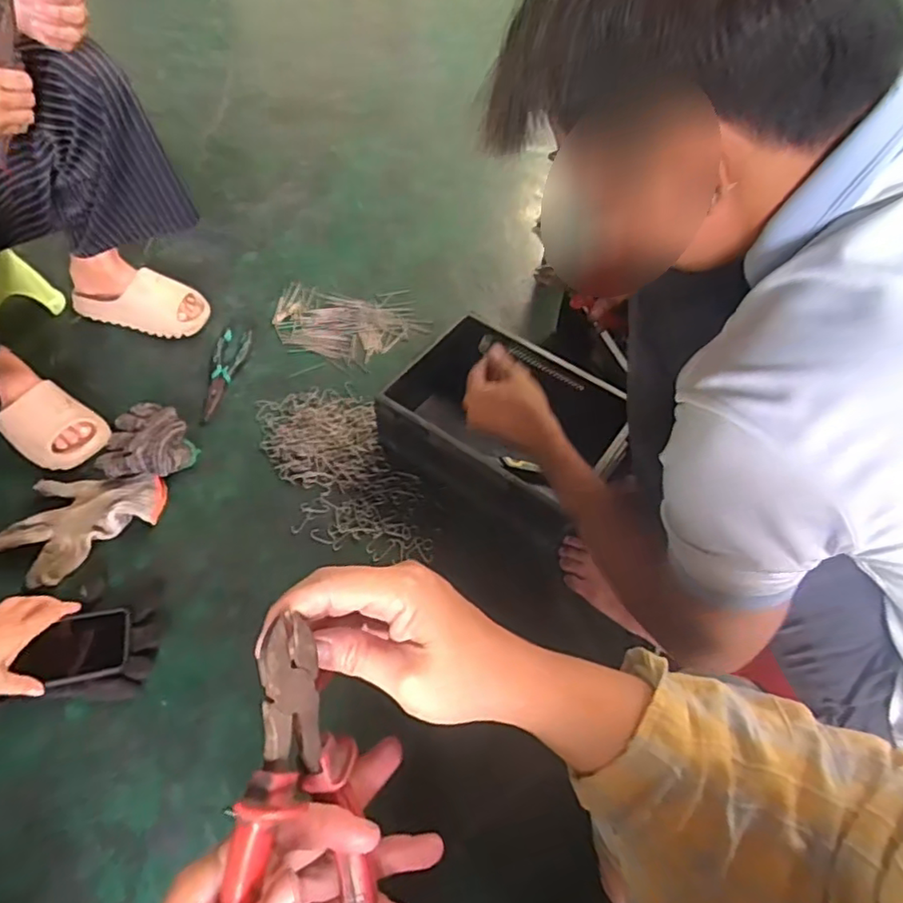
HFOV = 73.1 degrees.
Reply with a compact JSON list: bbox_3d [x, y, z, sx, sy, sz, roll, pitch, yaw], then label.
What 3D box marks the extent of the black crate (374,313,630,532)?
[{"bbox_3d":[0.066,-0.055,0.958,0.358,0.116,0.266,31,59,18],"label":"black crate"}]

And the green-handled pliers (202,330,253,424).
[{"bbox_3d":[-0.391,-0.134,1.040,0.052,0.008,0.201,5,55,1],"label":"green-handled pliers"}]

